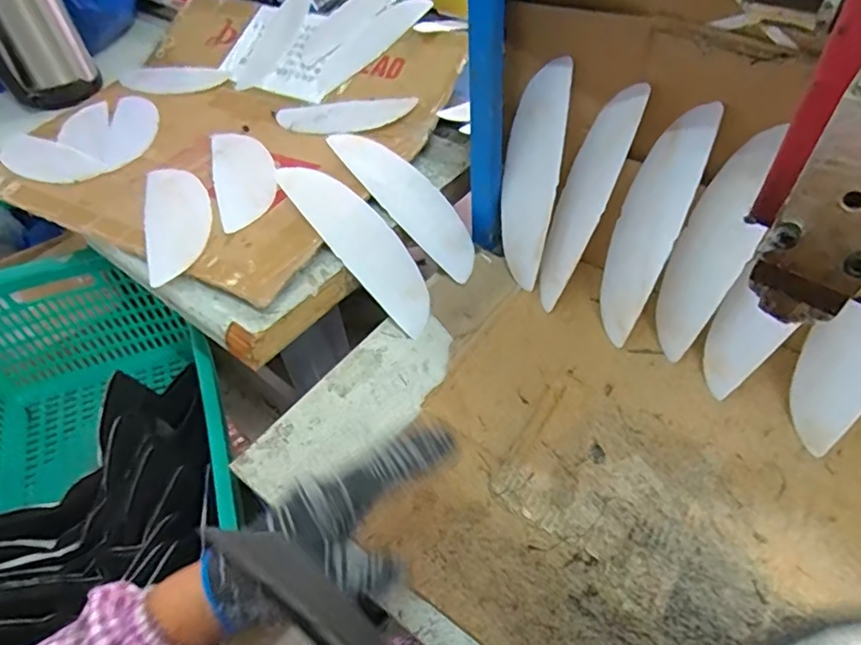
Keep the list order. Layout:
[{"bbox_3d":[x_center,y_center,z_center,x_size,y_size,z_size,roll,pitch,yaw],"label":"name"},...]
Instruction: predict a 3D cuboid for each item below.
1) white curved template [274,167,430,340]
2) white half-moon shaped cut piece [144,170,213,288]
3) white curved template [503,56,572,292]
[{"bbox_3d":[-0.072,-0.085,0.627,0.062,0.015,0.218,-41,98,-7],"label":"white curved template"},{"bbox_3d":[-0.283,-0.116,0.655,0.072,0.006,0.203,-18,54,-4],"label":"white half-moon shaped cut piece"},{"bbox_3d":[0.104,-0.149,0.606,0.013,0.222,0.065,-14,30,-34],"label":"white curved template"}]

